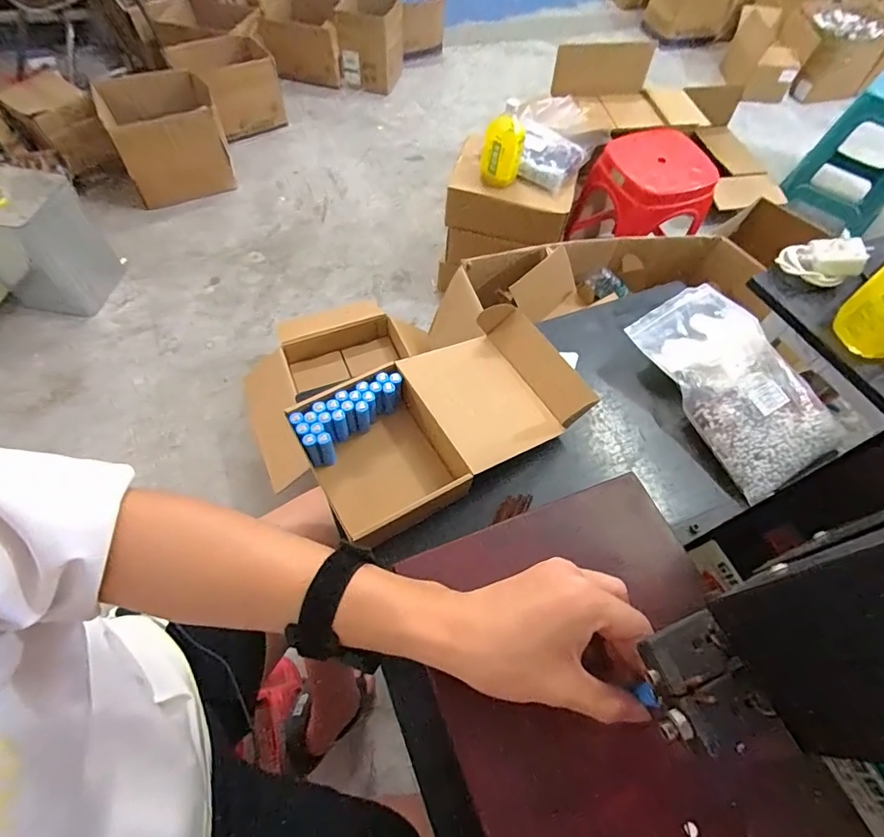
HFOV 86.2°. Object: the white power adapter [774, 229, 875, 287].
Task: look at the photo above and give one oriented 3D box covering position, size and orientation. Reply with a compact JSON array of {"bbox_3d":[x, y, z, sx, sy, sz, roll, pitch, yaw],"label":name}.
[{"bbox_3d":[0.524,-0.223,0.651,0.101,0.041,0.080,-8,61,-8],"label":"white power adapter"}]

